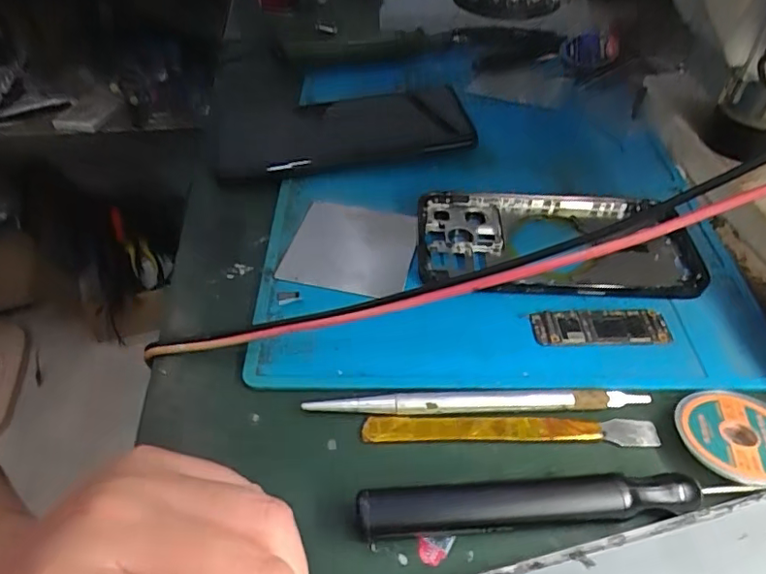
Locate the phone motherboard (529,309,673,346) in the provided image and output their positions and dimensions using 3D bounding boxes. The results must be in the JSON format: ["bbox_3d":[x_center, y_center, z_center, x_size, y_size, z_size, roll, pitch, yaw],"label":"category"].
[{"bbox_3d":[0.102,0.018,0.262,0.063,0.004,0.020,-1,46,0],"label":"phone motherboard"}]

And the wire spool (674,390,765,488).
[{"bbox_3d":[0.139,0.058,0.218,0.044,0.010,0.041,-1,46,1],"label":"wire spool"}]

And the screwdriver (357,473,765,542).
[{"bbox_3d":[0.061,0.078,0.200,0.137,0.013,0.016,-4,46,-2],"label":"screwdriver"}]

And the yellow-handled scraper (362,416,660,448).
[{"bbox_3d":[0.053,0.060,0.230,0.120,0.005,0.011,-1,46,1],"label":"yellow-handled scraper"}]

